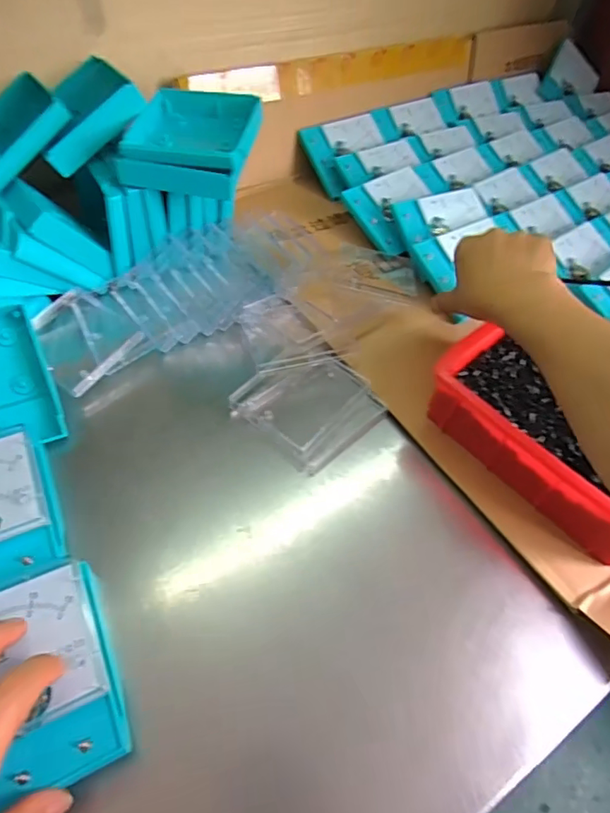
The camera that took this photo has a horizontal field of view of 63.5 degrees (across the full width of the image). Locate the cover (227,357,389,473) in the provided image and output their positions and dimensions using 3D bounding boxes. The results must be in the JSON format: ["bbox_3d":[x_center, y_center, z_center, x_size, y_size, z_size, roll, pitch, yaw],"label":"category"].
[{"bbox_3d":[0.004,0.001,0.440,0.103,0.030,0.094,-35,64,-28],"label":"cover"}]

